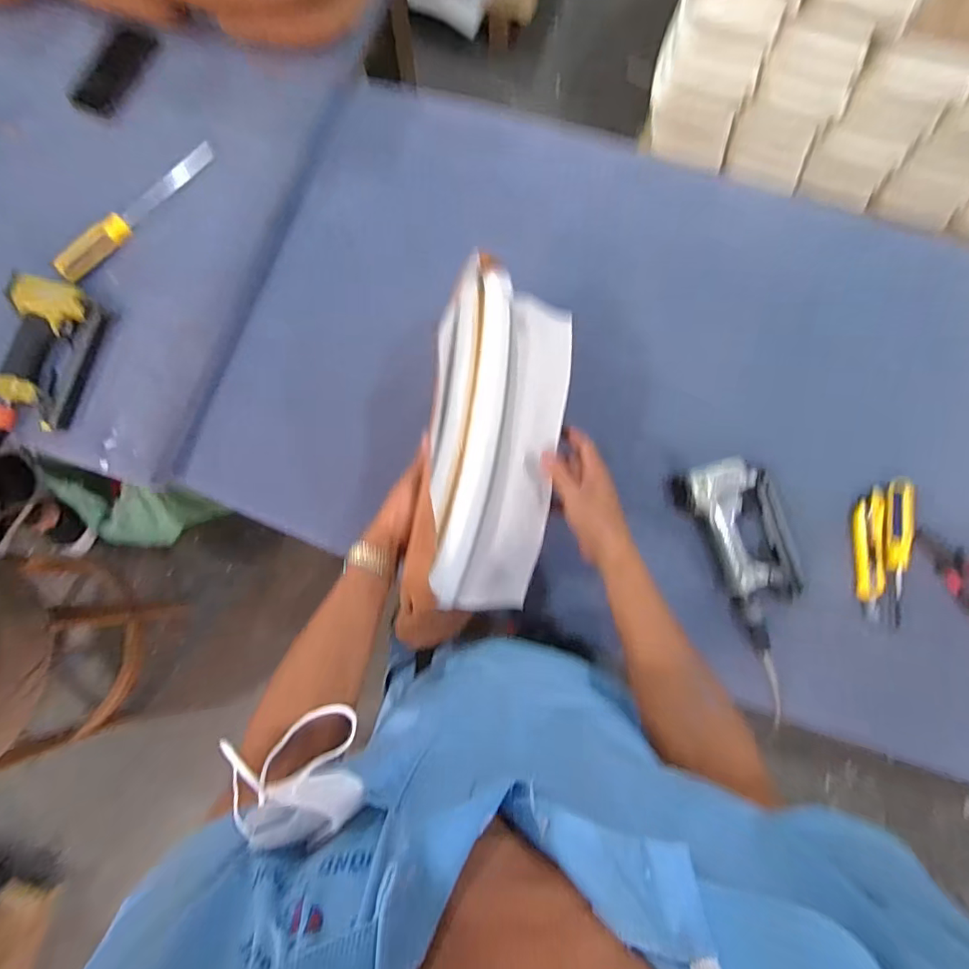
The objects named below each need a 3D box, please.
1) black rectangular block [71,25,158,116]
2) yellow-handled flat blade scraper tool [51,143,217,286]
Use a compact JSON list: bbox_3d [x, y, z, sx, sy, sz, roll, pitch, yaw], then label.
[{"bbox_3d":[-0.570,-0.643,0.793,0.070,0.007,0.163,22,81,4],"label":"black rectangular block"},{"bbox_3d":[-0.498,-0.400,0.738,0.044,0.021,0.278,36,82,6],"label":"yellow-handled flat blade scraper tool"}]

